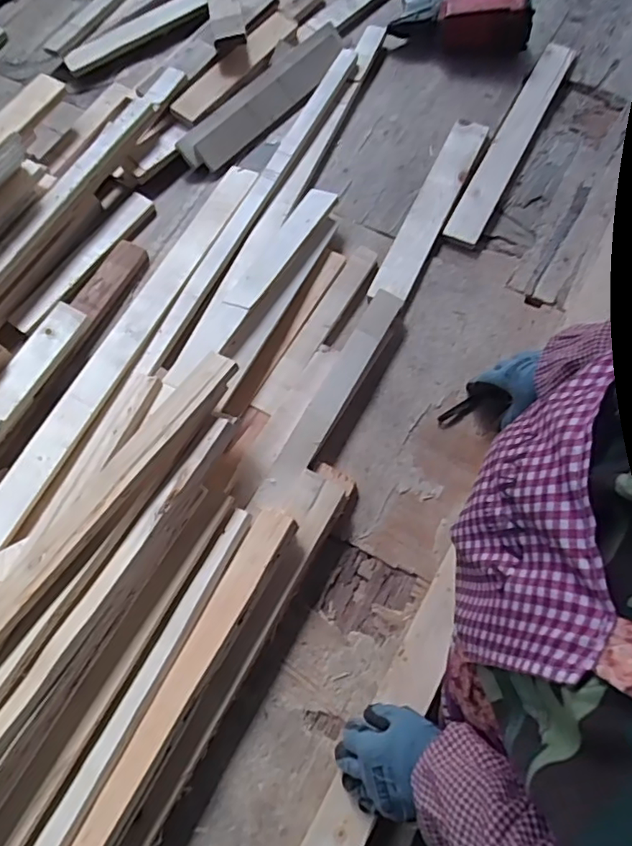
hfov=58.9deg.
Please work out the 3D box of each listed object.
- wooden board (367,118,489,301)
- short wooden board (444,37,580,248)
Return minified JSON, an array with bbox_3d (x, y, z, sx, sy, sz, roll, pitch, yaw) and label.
[{"bbox_3d":[0.182,-0.343,0.875,0.057,0.017,0.381,23,71,11],"label":"wooden board"},{"bbox_3d":[0.321,-0.465,0.910,0.053,0.014,0.451,26,71,12],"label":"short wooden board"}]

